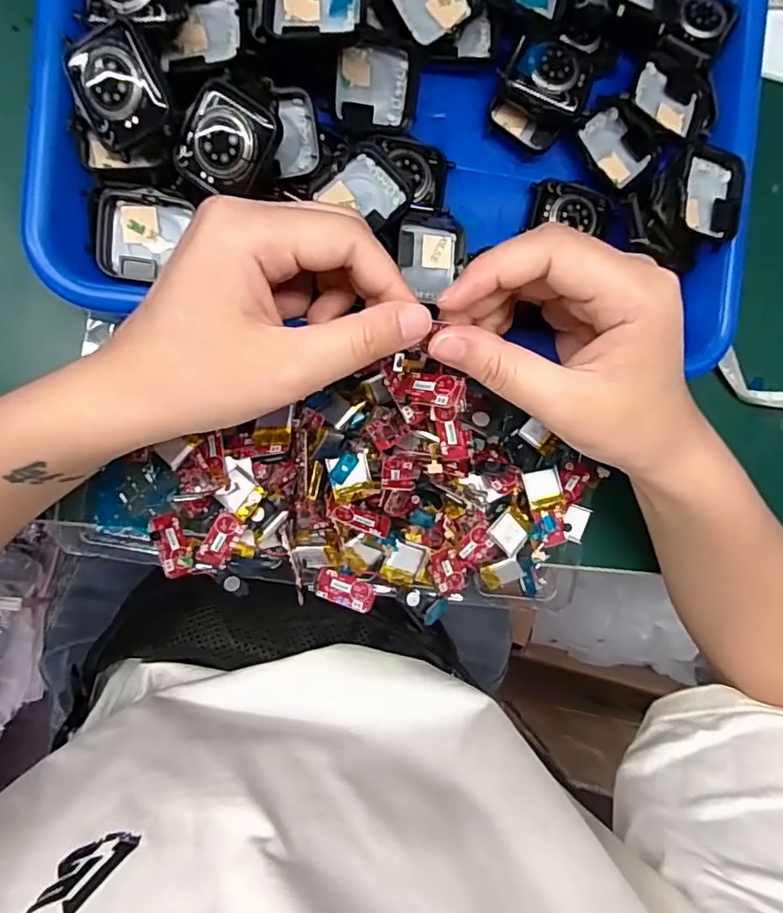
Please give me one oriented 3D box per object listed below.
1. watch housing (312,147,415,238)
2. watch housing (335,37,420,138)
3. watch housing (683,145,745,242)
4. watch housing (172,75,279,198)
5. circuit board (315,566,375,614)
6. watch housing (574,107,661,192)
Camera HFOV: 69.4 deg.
[{"bbox_3d":[-0.010,-0.120,0.257,0.035,0.007,0.033,36,85,-10],"label":"watch housing"},{"bbox_3d":[-0.005,-0.166,0.255,0.040,0.015,0.035,-7,120,-23],"label":"watch housing"},{"bbox_3d":[0.156,-0.130,0.275,0.035,0.011,0.041,11,90,-11],"label":"watch housing"},{"bbox_3d":[-0.067,-0.126,0.229,0.032,0.006,0.038,31,108,-6],"label":"watch housing"},{"bbox_3d":[-0.023,0.066,0.279,0.029,0.007,0.014,21,88,-11],"label":"circuit board"},{"bbox_3d":[0.112,-0.155,0.285,0.039,0.010,0.034,40,84,-9],"label":"watch housing"}]

